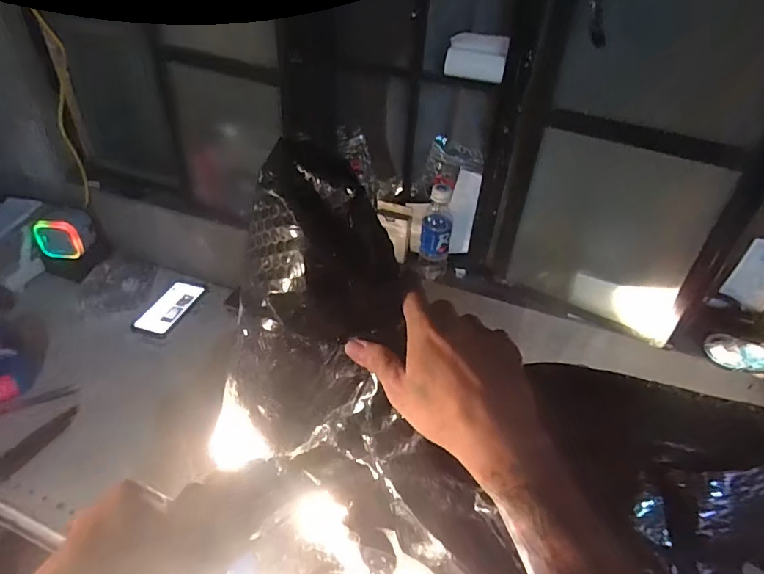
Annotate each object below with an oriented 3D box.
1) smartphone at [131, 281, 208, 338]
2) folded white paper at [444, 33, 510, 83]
[{"bbox_3d":[-0.432,0.044,0.985,0.080,0.016,0.158,11,39,8],"label":"smartphone"},{"bbox_3d":[0.137,-0.330,0.692,0.086,0.060,0.012,18,25,19],"label":"folded white paper"}]

